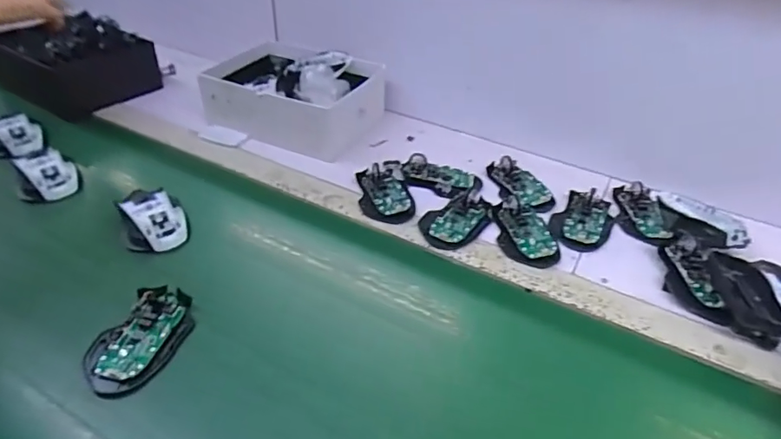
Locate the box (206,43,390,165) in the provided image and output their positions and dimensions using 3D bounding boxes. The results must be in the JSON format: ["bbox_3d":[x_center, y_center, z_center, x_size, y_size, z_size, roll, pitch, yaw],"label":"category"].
[{"bbox_3d":[-0.153,-0.216,0.821,0.254,0.102,0.201,17,41,17],"label":"box"}]

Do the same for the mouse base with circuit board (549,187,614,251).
[{"bbox_3d":[0.253,-0.005,0.649,0.070,0.023,0.113,23,43,23],"label":"mouse base with circuit board"}]

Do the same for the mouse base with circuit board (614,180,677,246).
[{"bbox_3d":[0.336,-0.010,0.664,0.056,0.019,0.111,3,39,1],"label":"mouse base with circuit board"}]

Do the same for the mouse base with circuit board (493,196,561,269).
[{"bbox_3d":[0.167,0.010,0.628,0.064,0.020,0.116,-3,39,-6],"label":"mouse base with circuit board"}]

